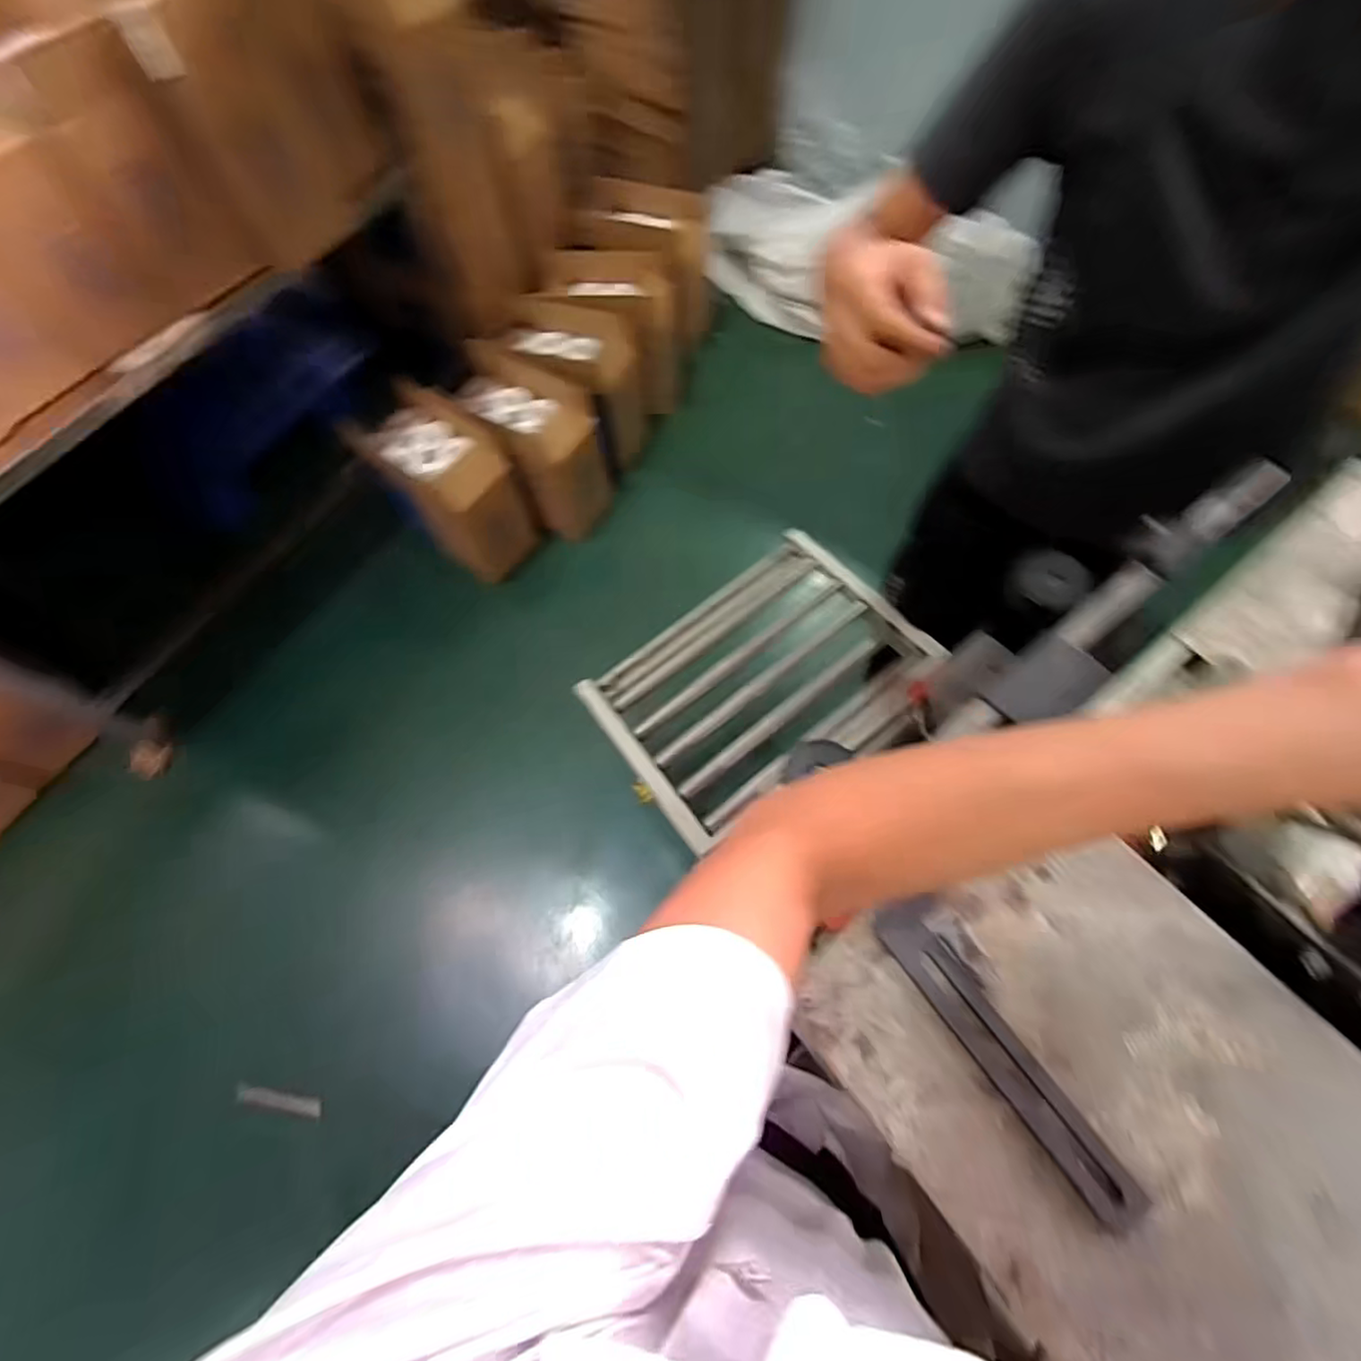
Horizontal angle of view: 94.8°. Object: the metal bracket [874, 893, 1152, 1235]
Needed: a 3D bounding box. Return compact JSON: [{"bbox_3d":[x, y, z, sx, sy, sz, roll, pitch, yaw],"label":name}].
[{"bbox_3d":[0.200,0.229,0.389,0.040,0.015,0.199,-30,68,-11],"label":"metal bracket"}]

